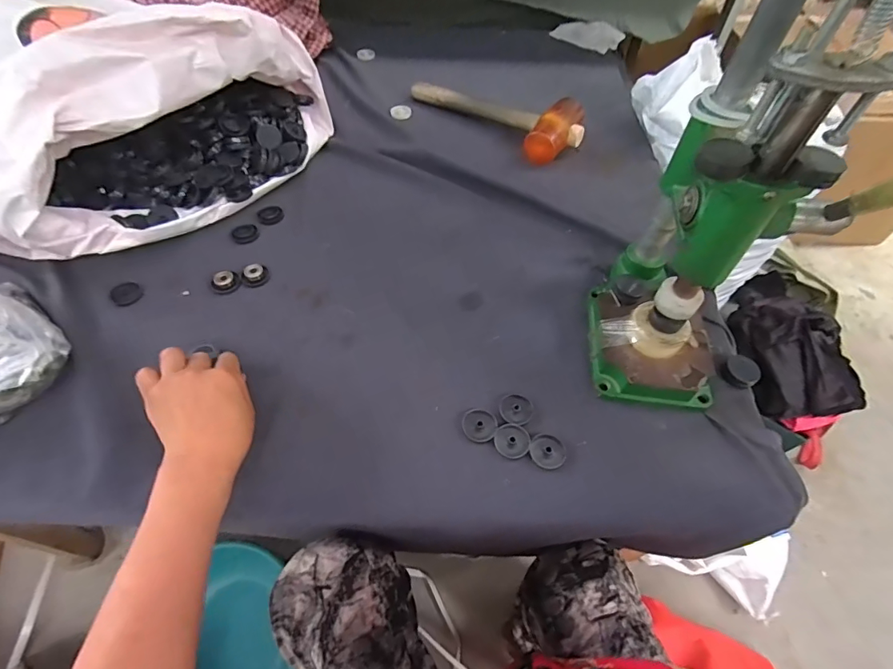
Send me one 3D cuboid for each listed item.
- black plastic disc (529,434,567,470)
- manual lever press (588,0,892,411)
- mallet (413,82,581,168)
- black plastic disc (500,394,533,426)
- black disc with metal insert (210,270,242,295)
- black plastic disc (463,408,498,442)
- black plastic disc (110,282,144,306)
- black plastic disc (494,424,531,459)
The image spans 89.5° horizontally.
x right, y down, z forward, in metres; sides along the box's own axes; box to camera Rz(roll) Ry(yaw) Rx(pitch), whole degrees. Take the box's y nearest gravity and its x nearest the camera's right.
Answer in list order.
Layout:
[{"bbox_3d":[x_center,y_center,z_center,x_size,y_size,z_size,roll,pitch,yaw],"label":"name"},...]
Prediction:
[{"bbox_3d":[0.096,0.109,0.425,0.031,0.004,0.033,1,55,-2],"label":"black plastic disc"},{"bbox_3d":[0.239,-0.096,0.341,0.120,0.397,0.232,-3,50,-10],"label":"manual lever press"},{"bbox_3d":[0.083,-0.370,0.736,0.305,0.055,0.108,34,60,20],"label":"mallet"},{"bbox_3d":[0.069,0.073,0.446,0.031,0.004,0.032,1,55,-2],"label":"black plastic disc"},{"bbox_3d":[-0.261,-0.062,0.534,0.025,0.015,0.029,39,62,22],"label":"black disc with metal insert"},{"bbox_3d":[0.032,0.088,0.438,0.033,0.004,0.033,1,55,-2],"label":"black plastic disc"},{"bbox_3d":[-0.373,-0.048,0.524,0.037,0.004,0.030,37,61,21],"label":"black plastic disc"},{"bbox_3d":[0.063,0.100,0.429,0.034,0.004,0.031,1,55,-2],"label":"black plastic disc"}]

